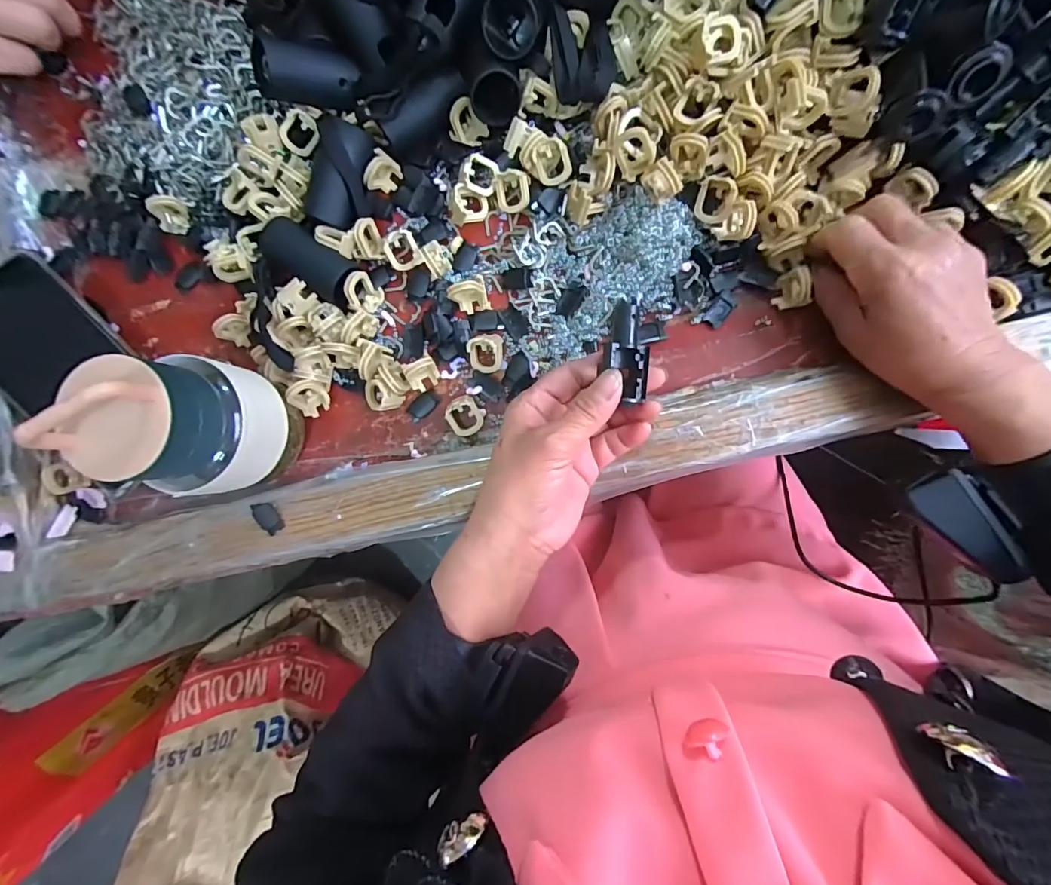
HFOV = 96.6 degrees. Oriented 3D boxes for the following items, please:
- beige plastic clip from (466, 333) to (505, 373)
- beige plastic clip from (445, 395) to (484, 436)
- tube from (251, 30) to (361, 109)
[{"bbox_3d":[-0.026,-0.061,0.310,0.022,0.015,0.026,0,131,6],"label":"beige plastic clip"},{"bbox_3d":[-0.040,-0.017,0.308,0.021,0.014,0.024,-34,86,5],"label":"beige plastic clip"},{"bbox_3d":[-0.136,-0.229,0.292,0.060,0.026,0.024,-13,88,-35],"label":"tube"}]

